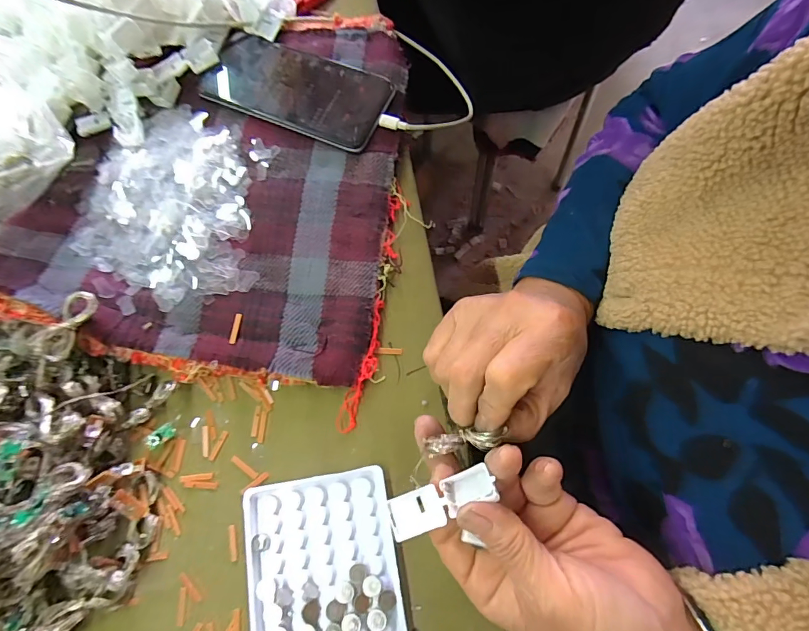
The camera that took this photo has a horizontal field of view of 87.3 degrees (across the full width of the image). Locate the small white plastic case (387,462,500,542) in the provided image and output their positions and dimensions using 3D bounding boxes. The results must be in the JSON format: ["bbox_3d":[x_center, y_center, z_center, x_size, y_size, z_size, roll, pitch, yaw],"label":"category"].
[{"bbox_3d":[0.019,0.093,0.213,0.054,0.008,0.019,-20,75,-10],"label":"small white plastic case"}]

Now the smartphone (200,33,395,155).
[{"bbox_3d":[-0.098,-0.198,0.363,0.170,0.012,0.075,24,76,11],"label":"smartphone"}]

